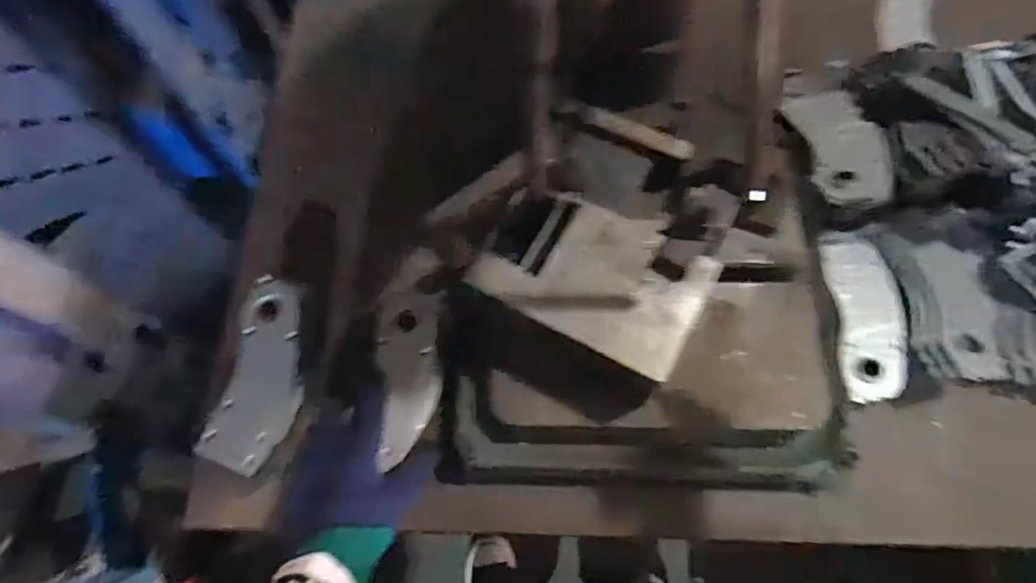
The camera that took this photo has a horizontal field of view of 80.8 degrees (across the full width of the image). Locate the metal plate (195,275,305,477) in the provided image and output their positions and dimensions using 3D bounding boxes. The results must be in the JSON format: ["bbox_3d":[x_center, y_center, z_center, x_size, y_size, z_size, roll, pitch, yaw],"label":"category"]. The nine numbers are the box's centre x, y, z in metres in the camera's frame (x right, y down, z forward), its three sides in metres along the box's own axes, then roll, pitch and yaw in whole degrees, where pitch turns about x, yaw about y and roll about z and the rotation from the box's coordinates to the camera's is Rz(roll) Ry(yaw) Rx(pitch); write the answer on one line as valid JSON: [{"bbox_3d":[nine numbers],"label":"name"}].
[{"bbox_3d":[-0.246,0.079,0.584,0.081,0.033,0.182,5,69,5],"label":"metal plate"}]

